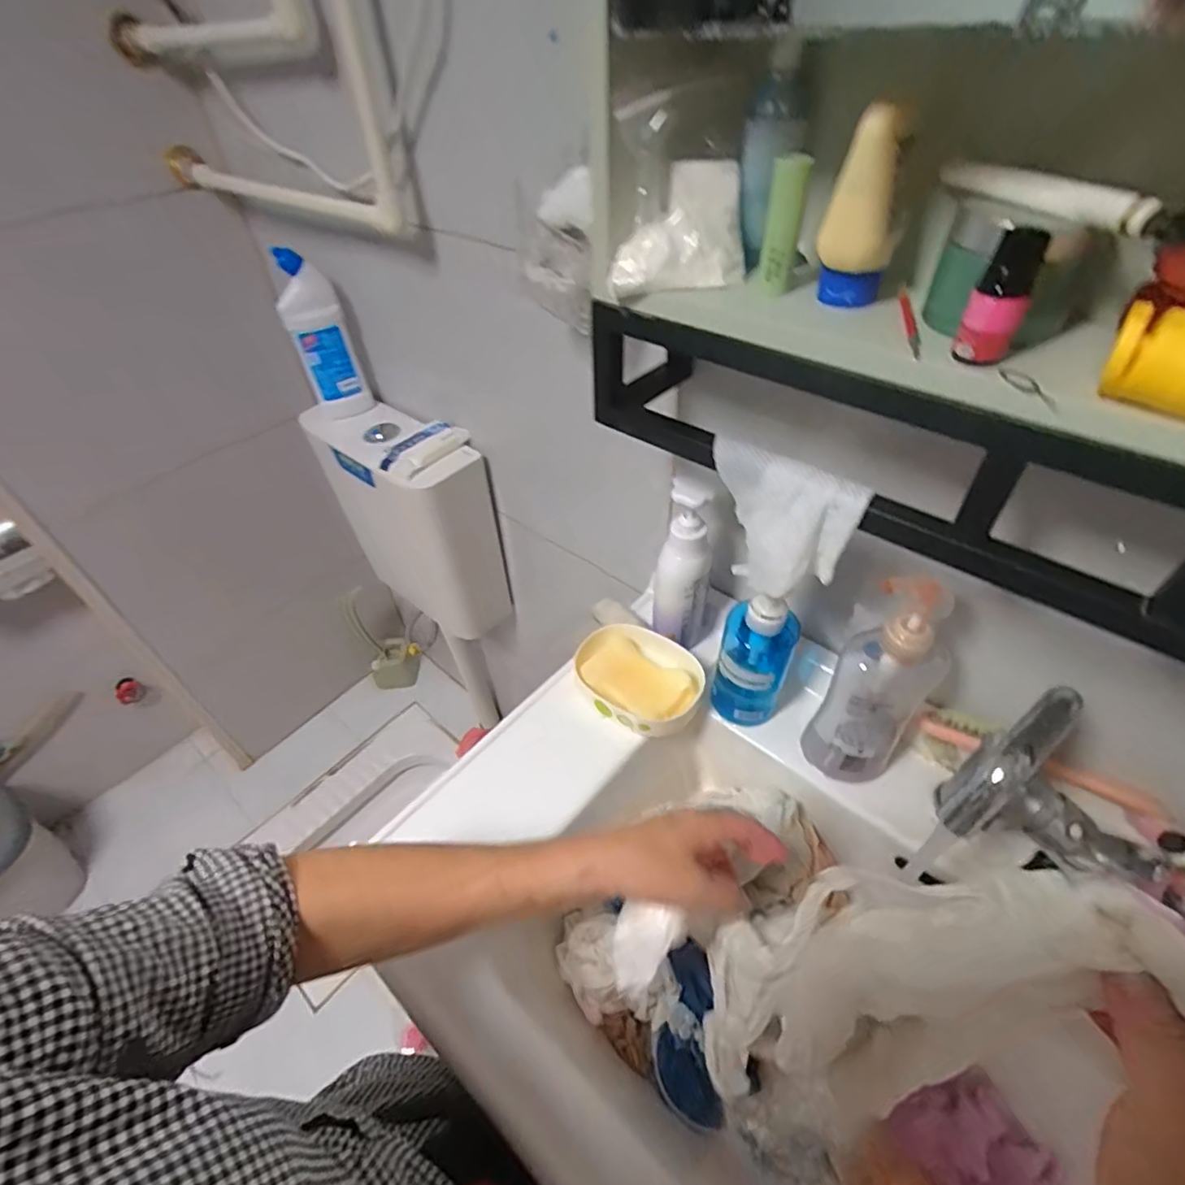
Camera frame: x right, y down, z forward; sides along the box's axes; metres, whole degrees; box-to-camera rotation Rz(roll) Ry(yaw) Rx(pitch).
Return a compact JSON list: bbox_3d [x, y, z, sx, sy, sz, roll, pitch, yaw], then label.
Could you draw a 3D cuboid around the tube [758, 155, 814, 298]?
[{"bbox_3d":[0.118,-0.225,0.365,0.016,0.072,0.016,21,51,21],"label":"tube"}]

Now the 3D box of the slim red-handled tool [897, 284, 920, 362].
[{"bbox_3d":[0.186,-0.162,0.347,0.007,0.004,0.100,9,47,12],"label":"slim red-handled tool"}]

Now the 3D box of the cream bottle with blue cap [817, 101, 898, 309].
[{"bbox_3d":[0.152,-0.212,0.332,0.035,0.094,0.029,17,49,18],"label":"cream bottle with blue cap"}]

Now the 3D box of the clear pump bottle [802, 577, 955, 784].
[{"bbox_3d":[0.247,0.082,0.506,0.074,0.226,0.066,35,57,30],"label":"clear pump bottle"}]

